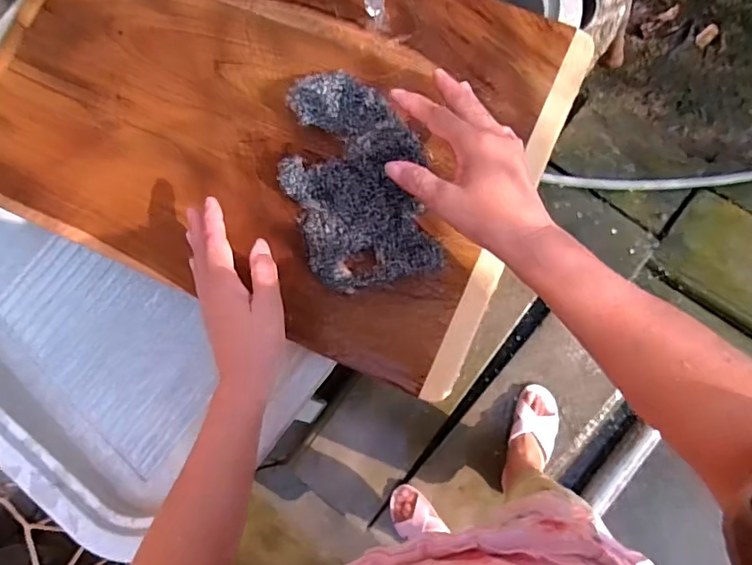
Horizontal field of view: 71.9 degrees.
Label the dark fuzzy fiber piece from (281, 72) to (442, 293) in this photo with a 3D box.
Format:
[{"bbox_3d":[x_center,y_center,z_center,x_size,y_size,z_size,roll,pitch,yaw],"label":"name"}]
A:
[{"bbox_3d":[-0.020,-0.099,0.496,0.126,0.030,0.204,-15,81,5],"label":"dark fuzzy fiber piece"}]

